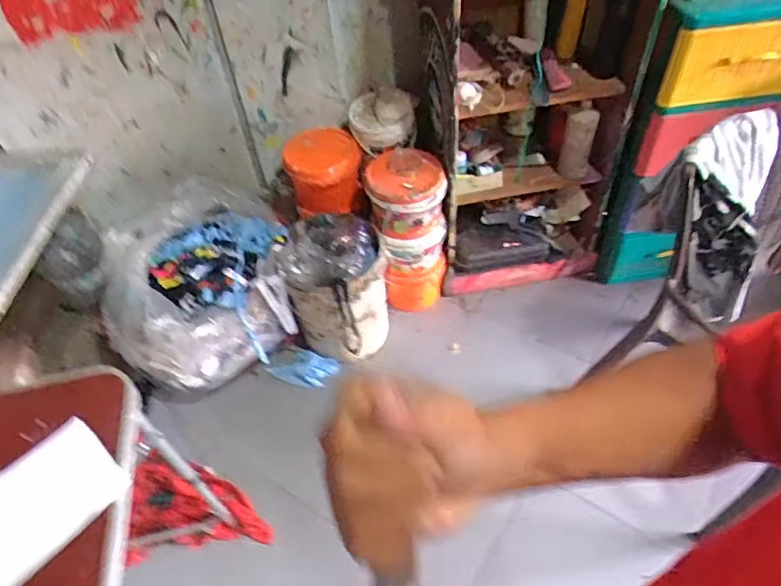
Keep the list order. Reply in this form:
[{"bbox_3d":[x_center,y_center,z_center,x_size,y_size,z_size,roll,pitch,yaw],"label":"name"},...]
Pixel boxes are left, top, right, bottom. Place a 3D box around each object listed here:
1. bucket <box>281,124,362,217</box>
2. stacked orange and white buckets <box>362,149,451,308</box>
[{"bbox_3d":[-0.199,-0.355,1.649,0.212,0.178,0.213,-17,50,-9],"label":"bucket"},{"bbox_3d":[0.057,-0.165,1.714,0.219,0.507,0.233,-2,50,3],"label":"stacked orange and white buckets"}]

